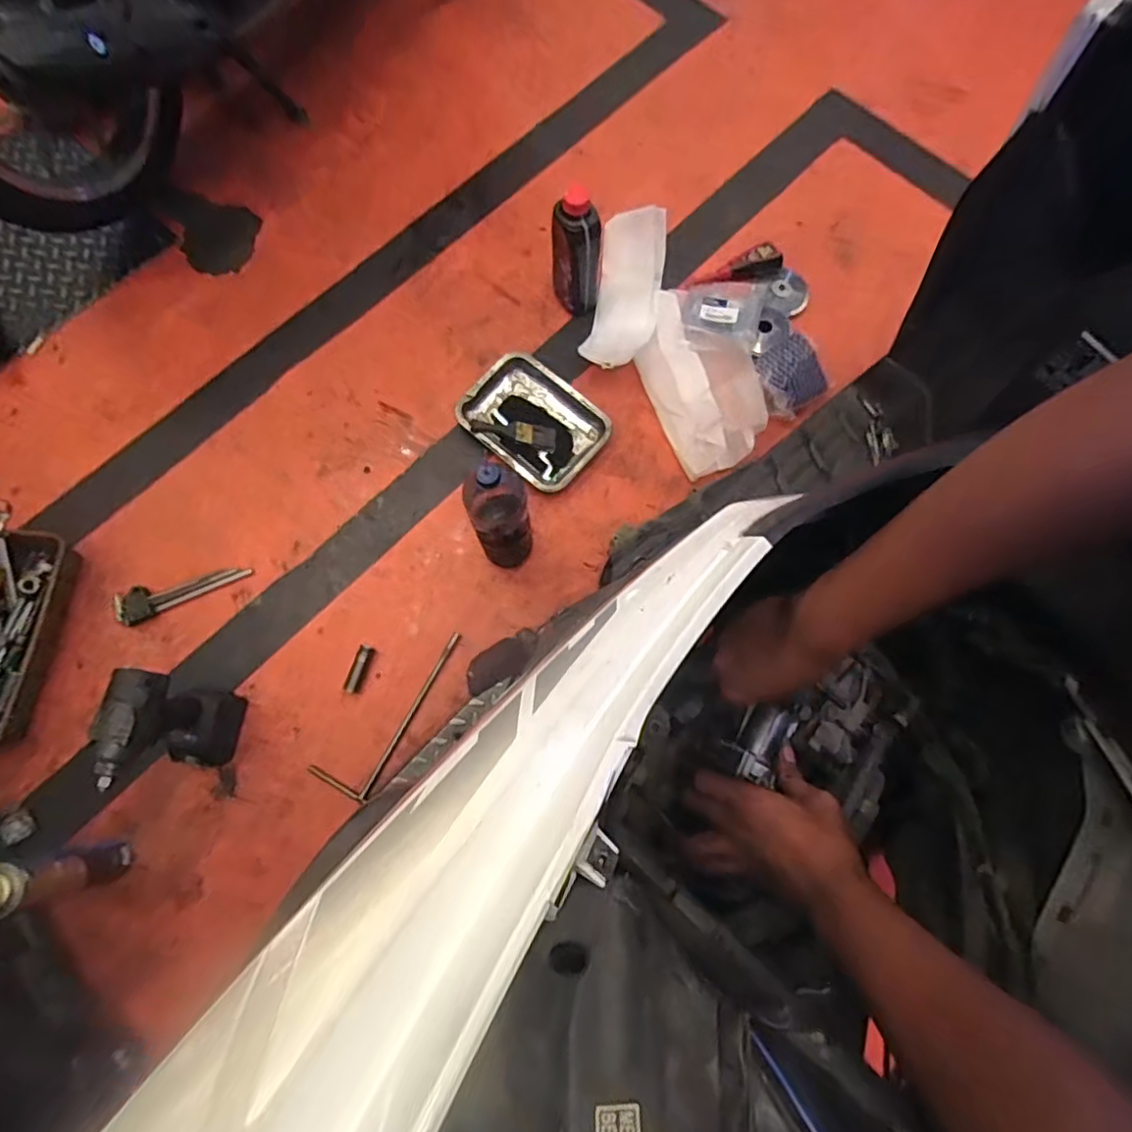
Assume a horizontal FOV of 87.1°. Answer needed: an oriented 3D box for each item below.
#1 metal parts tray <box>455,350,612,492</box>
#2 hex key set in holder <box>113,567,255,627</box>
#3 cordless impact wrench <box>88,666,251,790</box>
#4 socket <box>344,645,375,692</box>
[{"bbox_3d":[-0.063,-0.263,1.085,0.255,0.047,0.186,38,77,12],"label":"metal parts tray"},{"bbox_3d":[-0.655,0.044,1.014,0.225,0.023,0.055,-17,73,-5],"label":"hex key set in holder"},{"bbox_3d":[-0.555,0.230,0.846,0.078,0.249,0.137,5,75,1],"label":"cordless impact wrench"},{"bbox_3d":[-0.341,0.169,0.981,0.025,0.016,0.079,16,73,6],"label":"socket"}]

